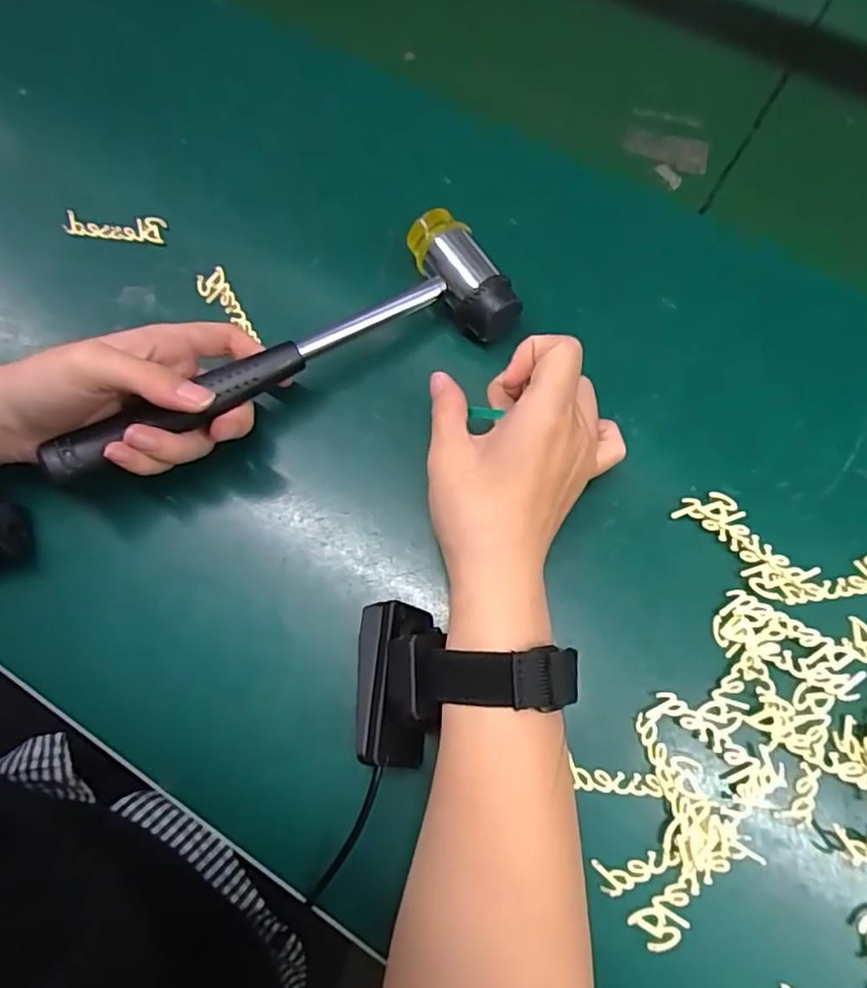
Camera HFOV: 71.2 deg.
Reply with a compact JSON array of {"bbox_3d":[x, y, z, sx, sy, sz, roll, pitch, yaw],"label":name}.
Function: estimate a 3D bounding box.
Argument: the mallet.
[{"bbox_3d":[-0.080,-0.075,0.326,0.251,0.028,0.076,-27,73,-12],"label":"mallet"}]

